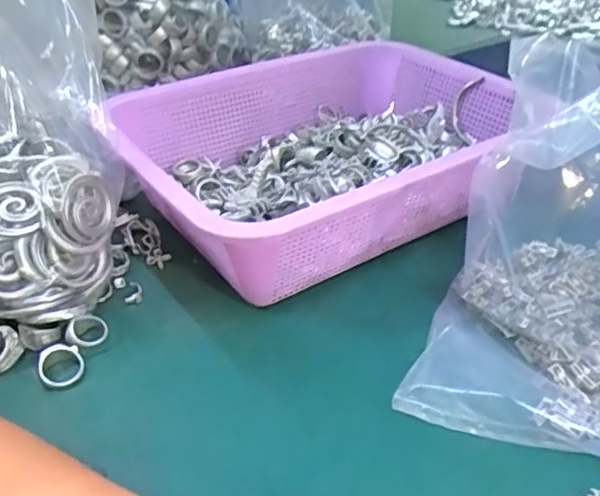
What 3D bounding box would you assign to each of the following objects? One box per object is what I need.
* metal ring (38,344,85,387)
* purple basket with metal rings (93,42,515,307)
[{"bbox_3d":[-0.131,0.064,0.330,0.023,0.012,0.025,0,36,0],"label":"metal ring"},{"bbox_3d":[0.024,-0.070,0.452,0.299,0.080,0.225,-20,41,-25],"label":"purple basket with metal rings"}]

